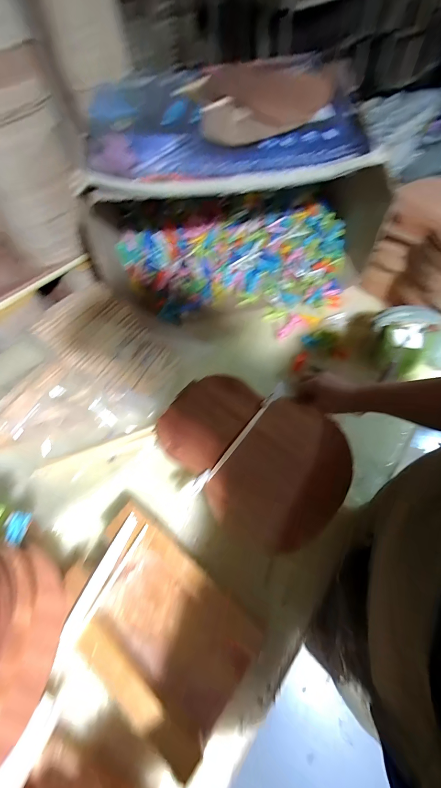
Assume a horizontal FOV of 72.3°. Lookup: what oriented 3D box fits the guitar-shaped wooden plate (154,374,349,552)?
[{"bbox_3d":[0.042,0.094,0.501,0.314,0.034,0.225,26,64,18],"label":"guitar-shaped wooden plate"}]

